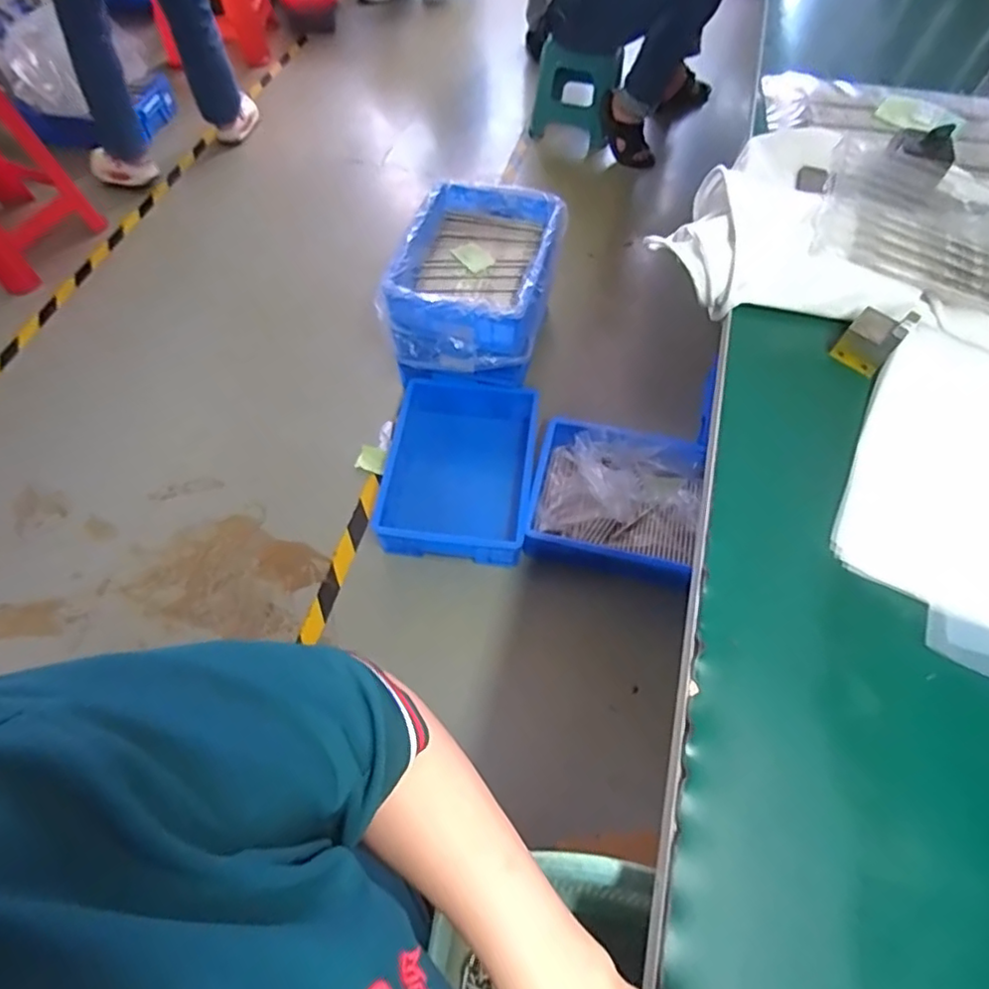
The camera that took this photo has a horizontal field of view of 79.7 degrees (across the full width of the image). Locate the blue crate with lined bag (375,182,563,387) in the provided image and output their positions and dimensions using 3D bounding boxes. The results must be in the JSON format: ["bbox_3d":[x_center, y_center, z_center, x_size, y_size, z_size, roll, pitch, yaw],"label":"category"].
[{"bbox_3d":[-0.033,-0.484,1.402,0.336,0.232,0.422,12,61,7],"label":"blue crate with lined bag"}]

